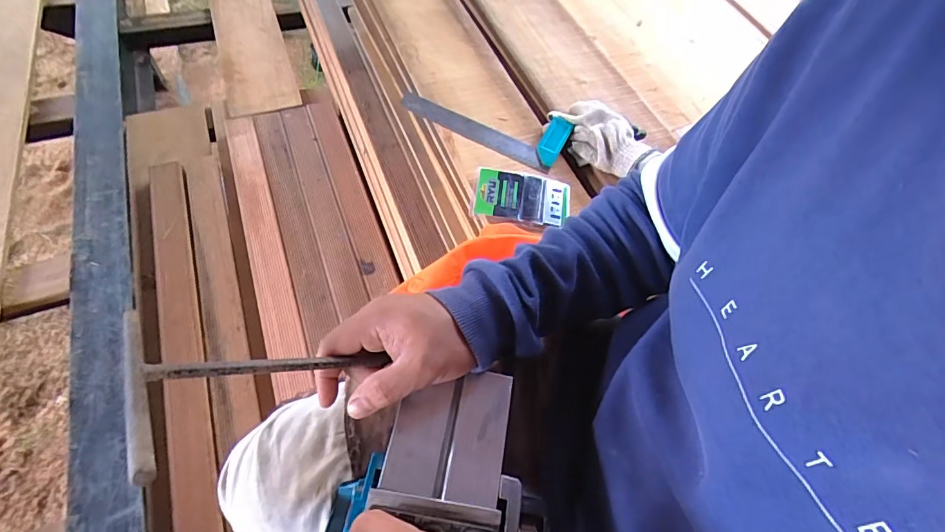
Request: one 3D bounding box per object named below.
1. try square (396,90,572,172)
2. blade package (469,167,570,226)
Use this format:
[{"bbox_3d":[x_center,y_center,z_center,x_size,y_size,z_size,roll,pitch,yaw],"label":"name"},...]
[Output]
[{"bbox_3d":[0.017,-0.259,0.810,0.306,0.033,0.099,25,57,12],"label":"try square"},{"bbox_3d":[0.077,-0.108,0.723,0.152,0.022,0.108,11,57,1],"label":"blade package"}]

